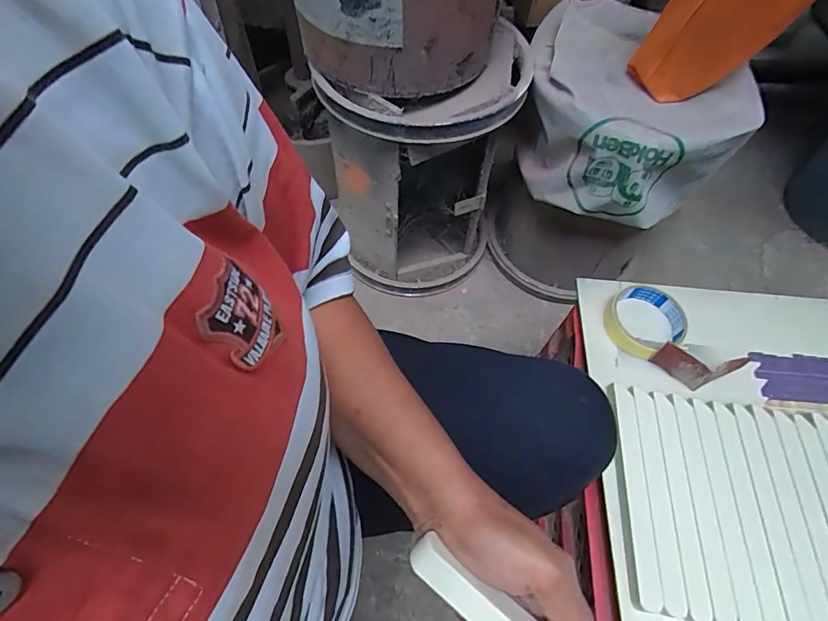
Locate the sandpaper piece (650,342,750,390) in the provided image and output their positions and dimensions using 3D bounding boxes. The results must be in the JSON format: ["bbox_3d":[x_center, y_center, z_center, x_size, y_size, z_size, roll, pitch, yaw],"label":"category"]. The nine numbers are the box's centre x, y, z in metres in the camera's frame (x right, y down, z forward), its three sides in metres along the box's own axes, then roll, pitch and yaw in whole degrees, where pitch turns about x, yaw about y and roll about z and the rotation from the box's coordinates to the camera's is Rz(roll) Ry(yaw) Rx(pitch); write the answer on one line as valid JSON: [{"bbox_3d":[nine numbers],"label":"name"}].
[{"bbox_3d":[0.296,0.060,0.475,0.086,0.038,0.029,9,59,5],"label":"sandpaper piece"}]

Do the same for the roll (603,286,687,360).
[{"bbox_3d":[0.260,0.013,0.518,0.081,0.031,0.082,1,59,-1],"label":"roll"}]

